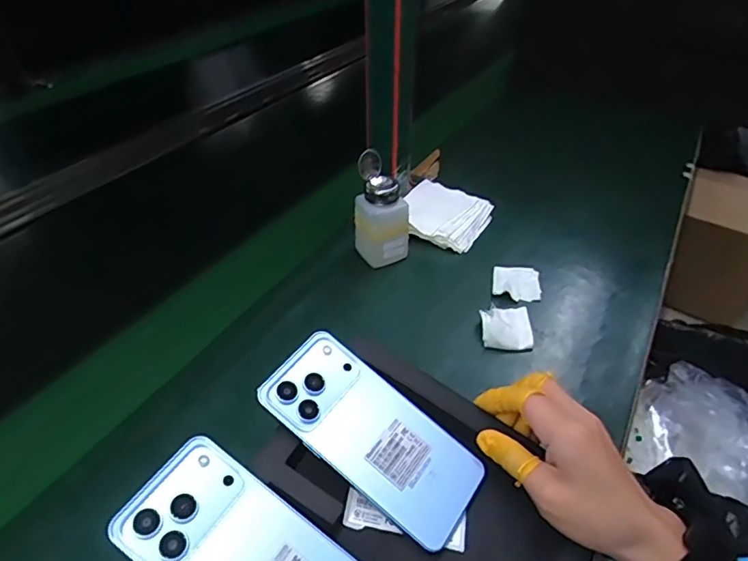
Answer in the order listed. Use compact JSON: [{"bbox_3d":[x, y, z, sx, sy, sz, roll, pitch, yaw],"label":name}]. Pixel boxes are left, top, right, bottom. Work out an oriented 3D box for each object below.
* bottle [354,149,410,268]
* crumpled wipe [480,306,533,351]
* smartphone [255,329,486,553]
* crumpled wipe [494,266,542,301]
[{"bbox_3d":[0.007,-0.082,0.616,0.053,0.132,0.046,28,47,32],"label":"bottle"},{"bbox_3d":[0.139,0.046,0.553,0.050,0.016,0.057,-1,38,1],"label":"crumpled wipe"},{"bbox_3d":[-0.001,0.109,0.378,0.162,0.005,0.076,40,56,8],"label":"smartphone"},{"bbox_3d":[0.167,0.002,0.612,0.053,0.012,0.047,5,39,8],"label":"crumpled wipe"}]

